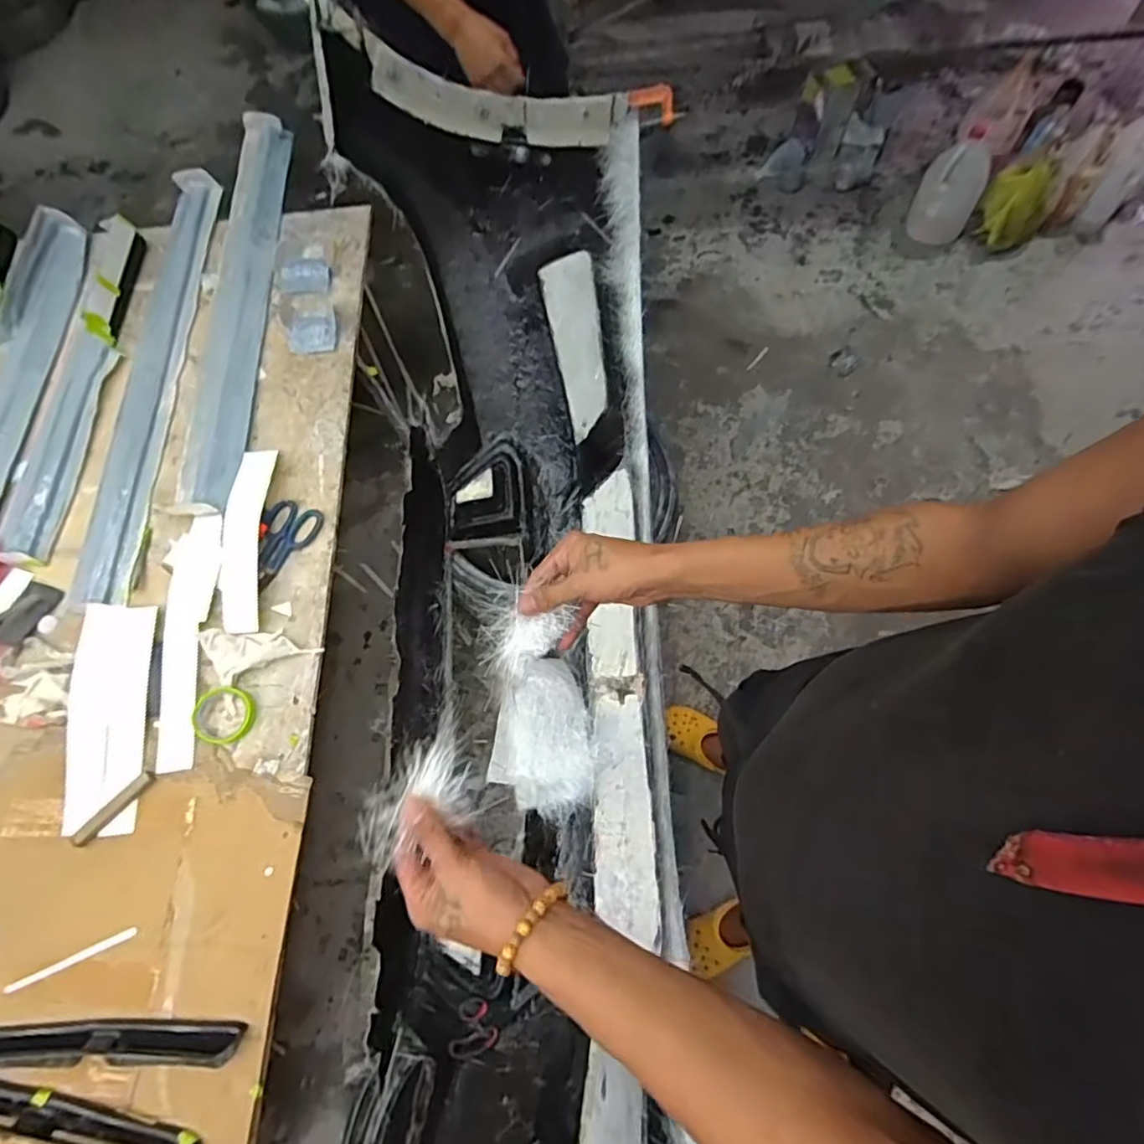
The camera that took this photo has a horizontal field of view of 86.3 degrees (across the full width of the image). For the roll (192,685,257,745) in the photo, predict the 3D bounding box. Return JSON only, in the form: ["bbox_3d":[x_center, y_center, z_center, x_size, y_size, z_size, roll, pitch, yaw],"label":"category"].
[{"bbox_3d":[-0.555,0.228,0.974,0.095,0.015,0.087,-1,69,2],"label":"roll"}]

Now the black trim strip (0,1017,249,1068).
[{"bbox_3d":[-0.641,0.628,0.813,0.395,0.021,0.050,-2,69,2],"label":"black trim strip"}]

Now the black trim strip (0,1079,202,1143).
[{"bbox_3d":[-0.669,0.703,0.781,0.393,0.021,0.051,8,70,5],"label":"black trim strip"}]

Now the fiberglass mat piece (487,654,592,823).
[{"bbox_3d":[-0.049,0.307,1.152,0.186,0.041,0.277,13,70,-10],"label":"fiberglass mat piece"}]

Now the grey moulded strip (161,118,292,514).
[{"bbox_3d":[-0.687,-0.575,1.257,0.137,0.052,0.990,-3,69,1],"label":"grey moulded strip"}]

